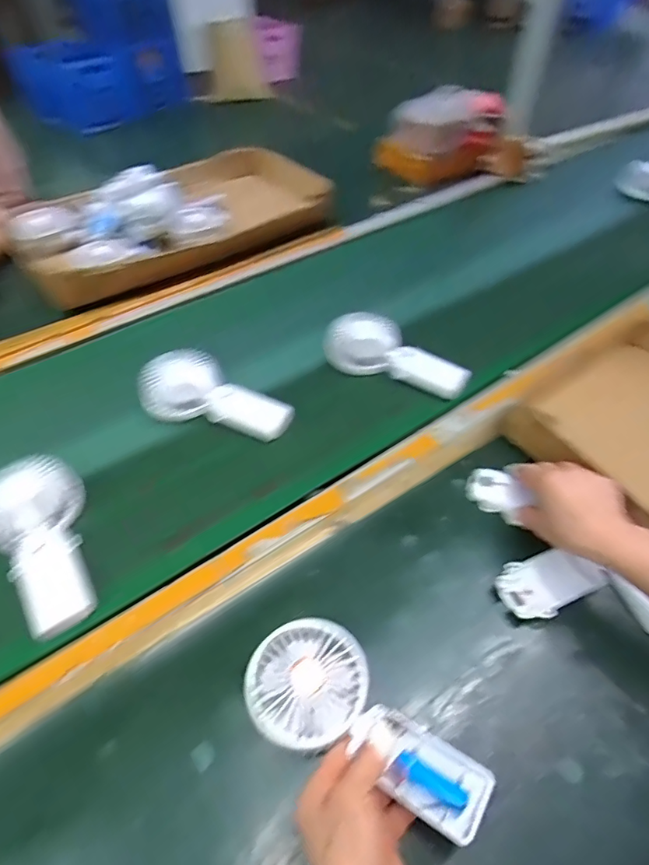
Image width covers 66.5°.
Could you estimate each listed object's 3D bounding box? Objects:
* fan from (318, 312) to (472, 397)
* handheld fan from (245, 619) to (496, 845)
[{"bbox_3d":[0.093,-0.104,0.637,0.185,0.039,0.078,17,51,15],"label":"fan"},{"bbox_3d":[0.027,0.214,0.362,0.177,0.043,0.086,29,55,22],"label":"handheld fan"}]

